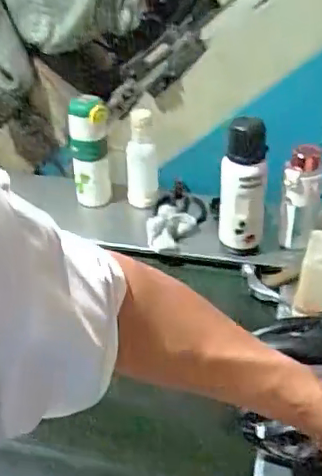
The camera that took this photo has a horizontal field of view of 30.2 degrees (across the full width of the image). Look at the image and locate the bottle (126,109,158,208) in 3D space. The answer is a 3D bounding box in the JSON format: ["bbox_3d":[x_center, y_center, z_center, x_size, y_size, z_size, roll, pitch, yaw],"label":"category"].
[{"bbox_3d":[-0.039,-0.146,1.203,0.062,0.216,0.055,-5,37,-4],"label":"bottle"}]

